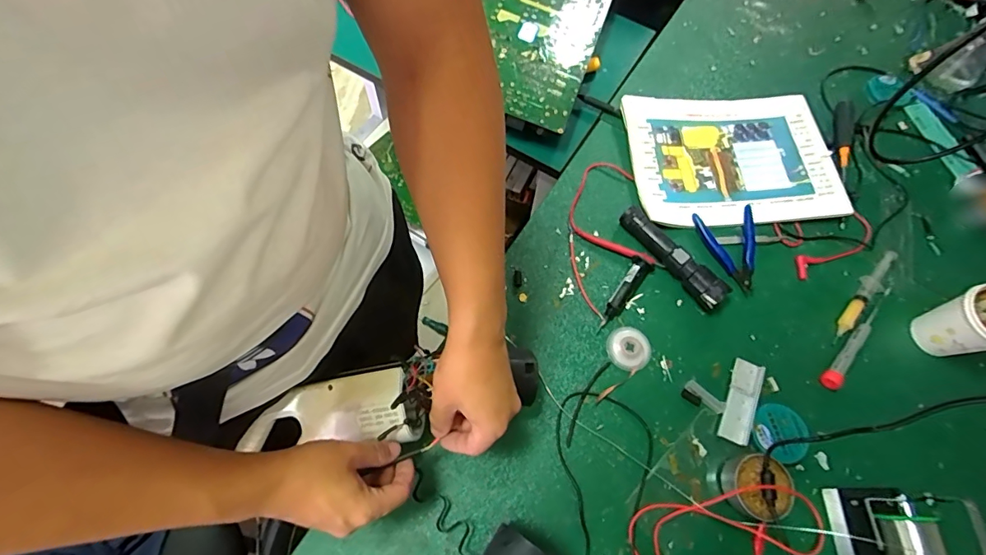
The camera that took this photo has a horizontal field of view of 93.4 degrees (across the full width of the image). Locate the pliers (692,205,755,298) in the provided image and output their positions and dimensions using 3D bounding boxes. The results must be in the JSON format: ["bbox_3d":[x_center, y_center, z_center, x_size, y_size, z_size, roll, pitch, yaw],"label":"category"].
[{"bbox_3d":[0.320,-0.036,0.617,0.081,0.013,0.120,-5,68,-5],"label":"pliers"}]

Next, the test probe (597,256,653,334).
[{"bbox_3d":[0.164,0.019,0.580,0.025,0.020,0.107,35,70,11],"label":"test probe"}]

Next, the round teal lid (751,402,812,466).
[{"bbox_3d":[0.322,0.174,0.521,0.059,0.013,0.063,1,68,-2],"label":"round teal lid"}]

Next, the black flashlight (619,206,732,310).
[{"bbox_3d":[0.230,-0.030,0.597,0.033,0.031,0.162,-36,74,-16],"label":"black flashlight"}]

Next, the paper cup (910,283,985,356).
[{"bbox_3d":[0.560,0.054,0.544,0.069,0.082,0.074,-17,70,-9],"label":"paper cup"}]

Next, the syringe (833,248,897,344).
[{"bbox_3d":[0.478,0.018,0.596,0.024,0.019,0.160,43,72,14],"label":"syringe"}]

